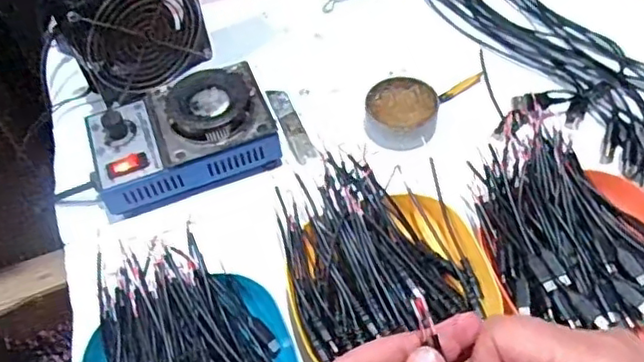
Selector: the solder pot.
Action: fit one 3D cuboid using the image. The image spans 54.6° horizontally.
[{"bbox_3d":[-0.118,-0.039,0.527,0.149,0.053,0.099,-19,55,-9],"label":"solder pot"}]

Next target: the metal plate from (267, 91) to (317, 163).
[{"bbox_3d":[-0.028,-0.052,0.570,0.018,0.004,0.092,-20,55,-9],"label":"metal plate"}]

